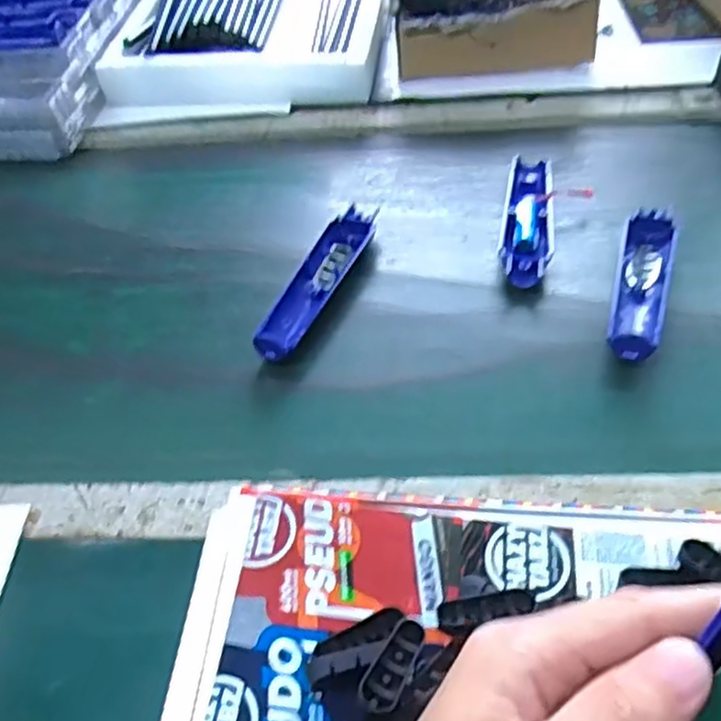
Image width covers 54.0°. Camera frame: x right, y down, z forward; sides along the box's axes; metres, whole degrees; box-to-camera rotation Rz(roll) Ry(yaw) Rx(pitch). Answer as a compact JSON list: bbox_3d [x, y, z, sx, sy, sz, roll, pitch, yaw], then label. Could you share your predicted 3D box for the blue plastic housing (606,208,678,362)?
[{"bbox_3d":[0.206,-0.056,0.517,0.038,0.021,0.157,12,49,16],"label":"blue plastic housing"}]

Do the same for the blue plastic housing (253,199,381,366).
[{"bbox_3d":[-0.033,-0.061,0.544,0.036,0.022,0.164,15,50,19],"label":"blue plastic housing"}]

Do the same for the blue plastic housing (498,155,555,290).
[{"bbox_3d":[0.137,-0.115,0.580,0.041,0.021,0.161,5,47,10],"label":"blue plastic housing"}]

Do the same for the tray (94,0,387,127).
[{"bbox_3d":[-0.135,-0.415,0.843,0.288,0.087,0.388,-4,47,2],"label":"tray"}]

